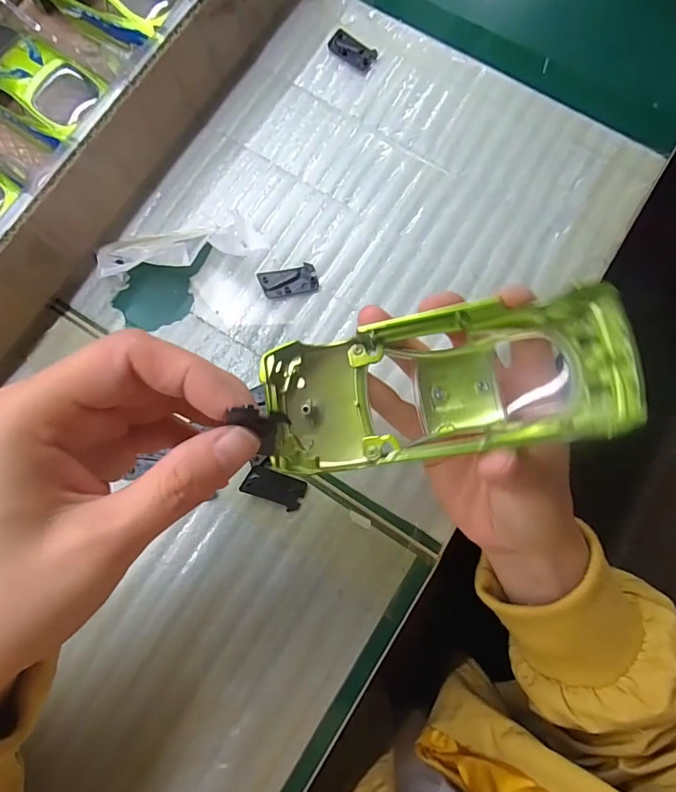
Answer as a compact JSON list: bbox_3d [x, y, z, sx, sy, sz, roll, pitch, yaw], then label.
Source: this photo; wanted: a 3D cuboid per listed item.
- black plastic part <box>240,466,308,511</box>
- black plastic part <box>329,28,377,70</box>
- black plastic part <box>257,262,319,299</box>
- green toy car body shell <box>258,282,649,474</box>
[{"bbox_3d":[-0.035,0.050,0.245,0.033,0.004,0.019,24,81,5],"label":"black plastic part"},{"bbox_3d":[0.009,-0.227,0.288,0.033,0.004,0.017,40,82,7],"label":"black plastic part"},{"bbox_3d":[-0.029,-0.068,0.263,0.033,0.004,0.018,-15,80,-2],"label":"black plastic part"},{"bbox_3d":[0.042,-0.004,0.174,0.139,0.025,0.054,-10,83,7],"label":"green toy car body shell"}]

